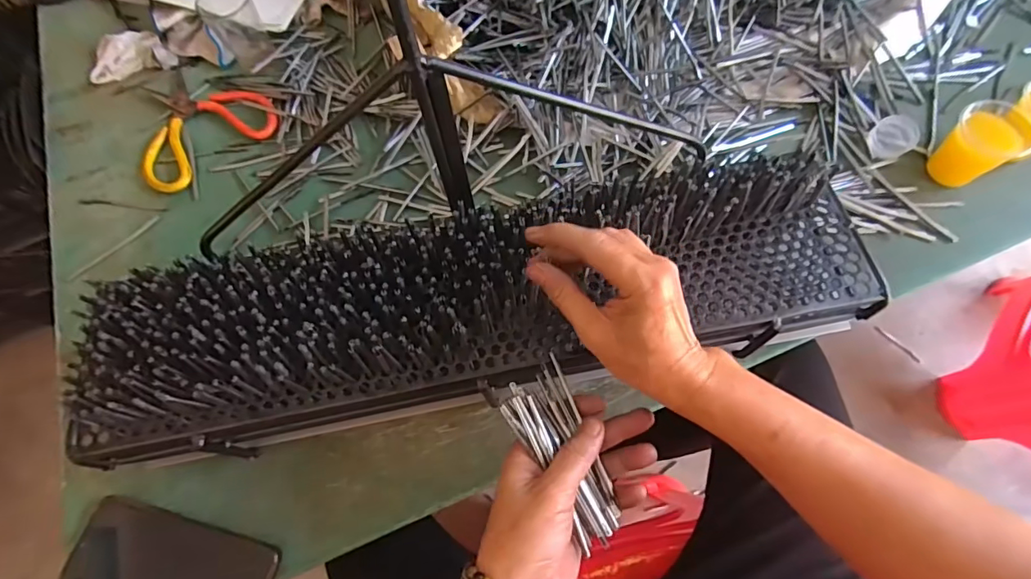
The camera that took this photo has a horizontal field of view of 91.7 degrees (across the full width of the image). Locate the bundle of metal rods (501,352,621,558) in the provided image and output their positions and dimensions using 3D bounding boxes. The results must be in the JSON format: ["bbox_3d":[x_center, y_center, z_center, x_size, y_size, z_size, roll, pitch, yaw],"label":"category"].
[{"bbox_3d":[0.030,0.106,0.326,0.046,0.023,0.117,-22,68,-6],"label":"bundle of metal rods"}]

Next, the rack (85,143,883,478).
[{"bbox_3d":[-0.024,0.020,0.408,0.586,0.130,0.139,-12,67,-4],"label":"rack"}]

